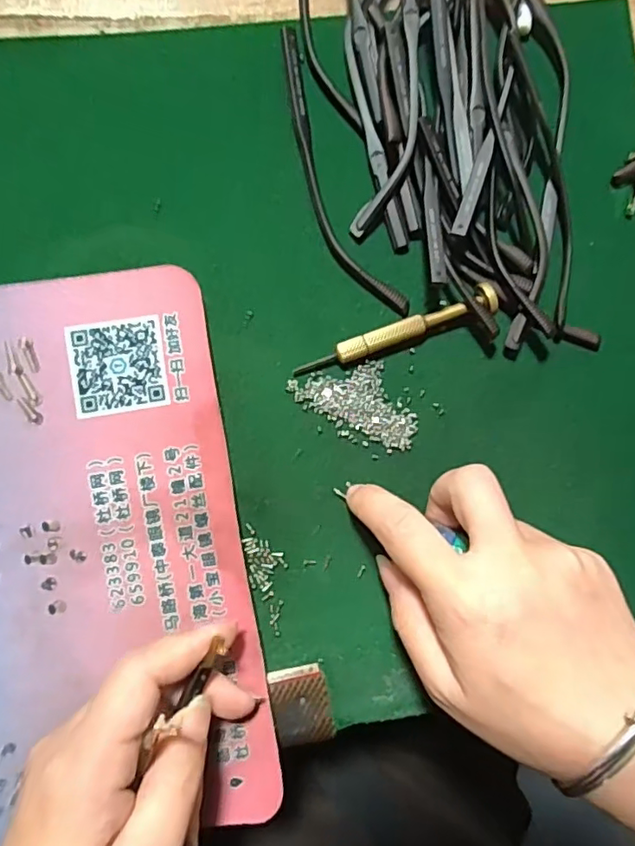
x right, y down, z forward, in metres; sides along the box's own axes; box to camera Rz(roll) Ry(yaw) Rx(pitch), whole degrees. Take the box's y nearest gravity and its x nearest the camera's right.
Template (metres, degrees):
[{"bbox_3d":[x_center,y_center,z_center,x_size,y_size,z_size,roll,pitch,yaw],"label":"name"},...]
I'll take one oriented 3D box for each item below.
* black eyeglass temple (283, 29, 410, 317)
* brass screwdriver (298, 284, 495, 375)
[{"bbox_3d":[0.005,-0.108,0.251,0.023,0.008,0.131,-23,91,-8],"label":"black eyeglass temple"},{"bbox_3d":[0.036,-0.040,0.250,0.092,0.014,0.011,-22,91,-8],"label":"brass screwdriver"}]

